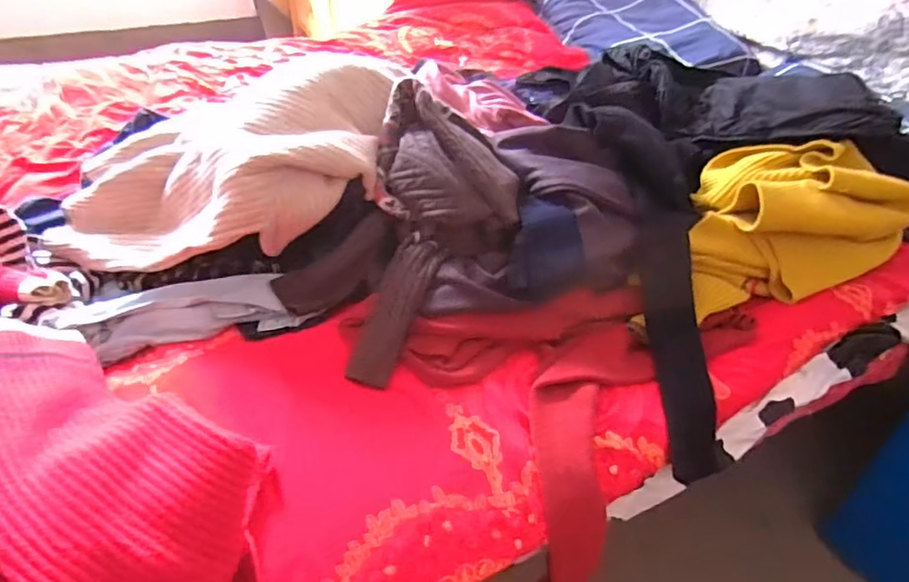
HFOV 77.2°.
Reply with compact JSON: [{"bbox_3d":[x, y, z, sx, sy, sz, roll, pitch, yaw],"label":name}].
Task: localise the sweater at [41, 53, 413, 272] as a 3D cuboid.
[{"bbox_3d":[-0.320,-0.187,0.806,0.439,0.195,0.352,9,42,6],"label":"sweater"}]

